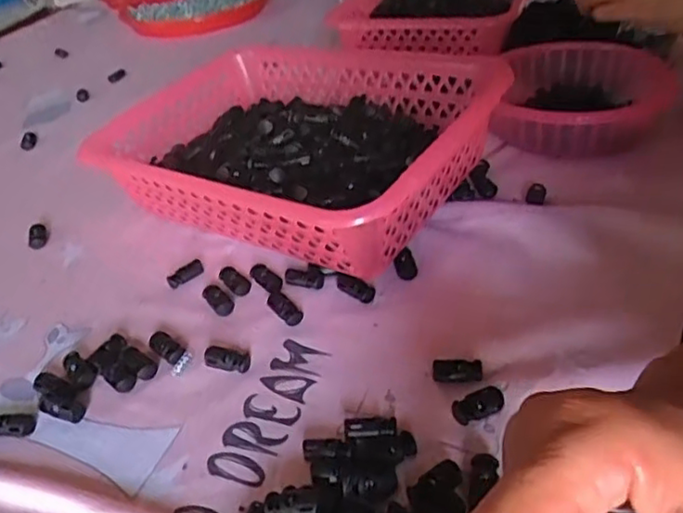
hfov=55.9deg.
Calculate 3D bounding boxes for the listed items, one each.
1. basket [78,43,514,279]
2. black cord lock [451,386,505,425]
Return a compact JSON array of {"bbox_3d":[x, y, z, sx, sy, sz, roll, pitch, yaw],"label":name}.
[{"bbox_3d":[-0.041,-0.087,0.522,0.289,0.099,0.206,19,43,31],"label":"basket"},{"bbox_3d":[0.072,0.079,0.343,0.028,0.009,0.013,-18,37,-15],"label":"black cord lock"}]

